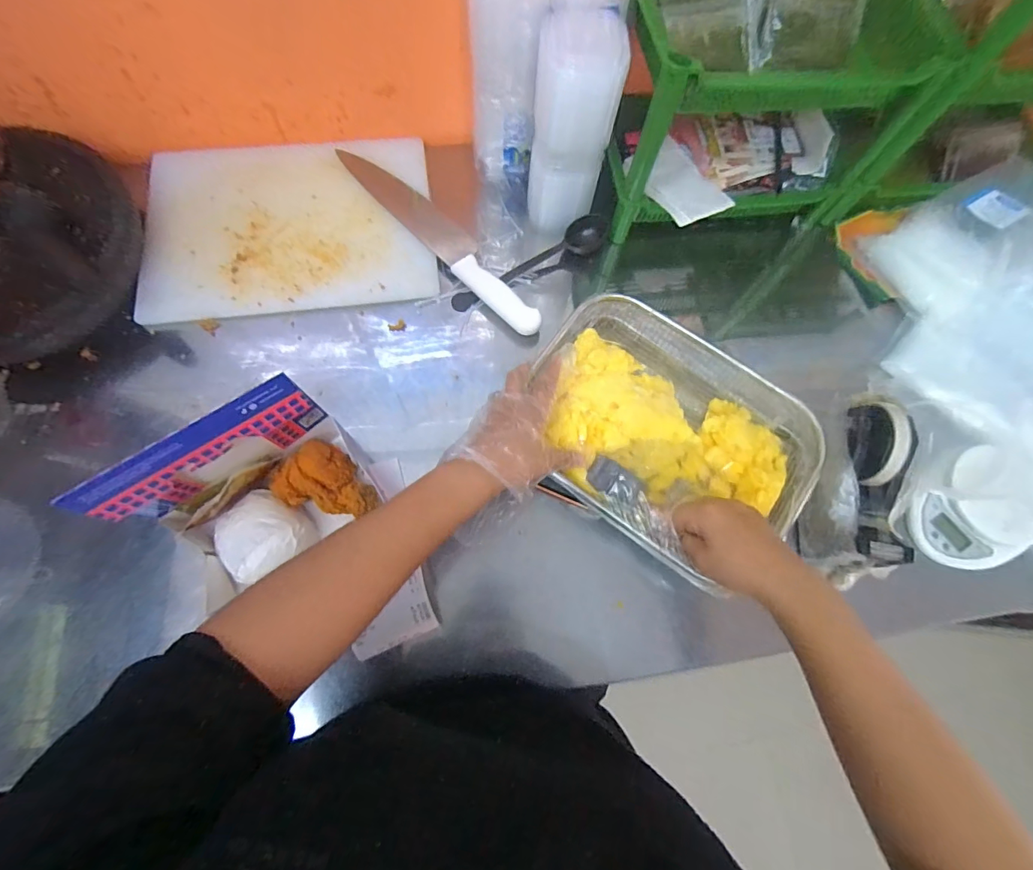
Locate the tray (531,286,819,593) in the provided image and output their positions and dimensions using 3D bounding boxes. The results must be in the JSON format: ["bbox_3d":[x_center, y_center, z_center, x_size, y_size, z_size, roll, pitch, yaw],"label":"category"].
[{"bbox_3d":[0.147,-0.001,0.479,0.286,0.061,0.211,37,77,8],"label":"tray"}]

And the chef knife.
[{"bbox_3d":[-0.090,-0.250,0.566,0.054,0.030,0.340,-41,79,-14],"label":"chef knife"}]

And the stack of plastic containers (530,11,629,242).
[{"bbox_3d":[0.060,-0.334,0.510,0.086,0.213,0.076,8,72,0],"label":"stack of plastic containers"}]

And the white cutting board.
[{"bbox_3d":[-0.280,-0.260,0.564,0.334,0.016,0.242,-8,73,-5],"label":"white cutting board"}]

